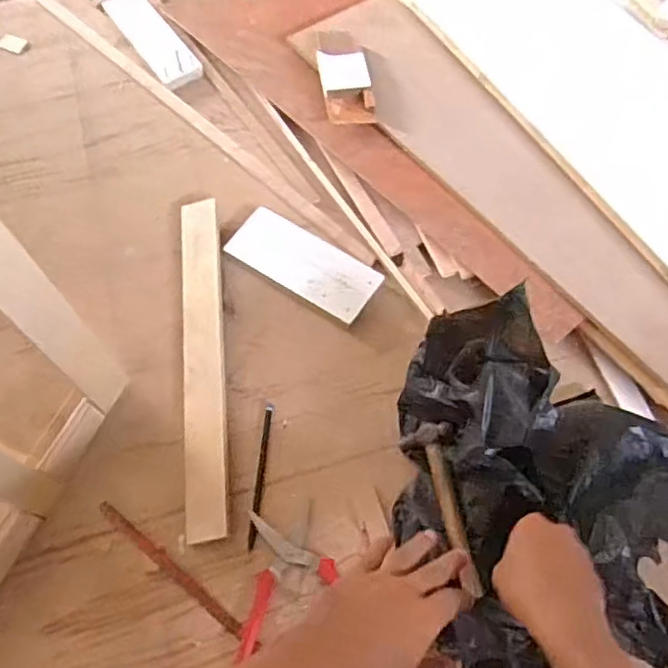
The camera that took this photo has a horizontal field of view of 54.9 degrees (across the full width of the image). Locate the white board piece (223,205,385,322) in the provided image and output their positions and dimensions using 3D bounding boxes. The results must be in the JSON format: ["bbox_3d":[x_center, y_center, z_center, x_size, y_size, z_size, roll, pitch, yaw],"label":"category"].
[{"bbox_3d":[-0.039,-0.093,0.834,0.198,0.016,0.085,30,69,15],"label":"white board piece"}]

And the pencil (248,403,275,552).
[{"bbox_3d":[-0.083,0.159,0.736,0.011,0.004,0.163,4,65,4],"label":"pencil"}]

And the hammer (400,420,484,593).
[{"bbox_3d":[0.120,0.182,0.687,0.053,0.029,0.187,-11,58,-3],"label":"hammer"}]

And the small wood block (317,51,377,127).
[{"bbox_3d":[0.018,-0.354,0.915,0.068,0.019,0.129,-5,65,-1],"label":"small wood block"}]

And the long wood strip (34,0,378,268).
[{"bbox_3d":[-0.230,-0.339,0.968,0.770,0.015,0.030,40,72,18],"label":"long wood strip"}]

